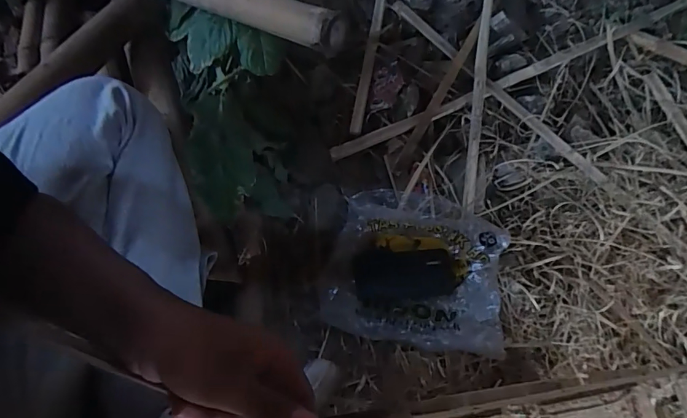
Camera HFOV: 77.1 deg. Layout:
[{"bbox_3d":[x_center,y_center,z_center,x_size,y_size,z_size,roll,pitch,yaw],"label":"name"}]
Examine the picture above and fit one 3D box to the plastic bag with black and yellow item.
[{"bbox_3d":[0.119,0.087,0.716,0.280,0.054,0.265,13,66,0],"label":"plastic bag with black and yellow item"}]

